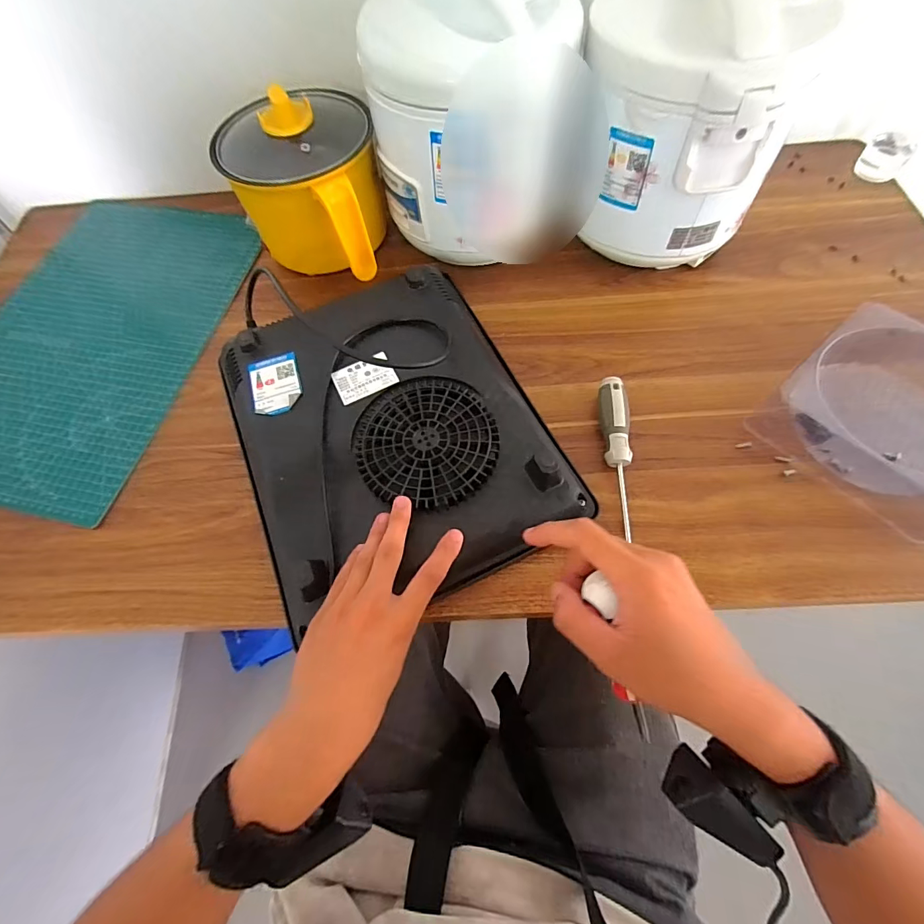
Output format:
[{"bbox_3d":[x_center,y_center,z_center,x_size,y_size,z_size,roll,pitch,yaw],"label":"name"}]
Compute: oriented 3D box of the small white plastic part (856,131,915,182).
[{"bbox_3d":[0.555,-0.399,0.582,0.053,0.040,0.049,36,71,19],"label":"small white plastic part"}]

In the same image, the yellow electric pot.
[{"bbox_3d":[-0.170,-0.309,0.507,0.159,0.137,0.199,-27,65,-9],"label":"yellow electric pot"}]

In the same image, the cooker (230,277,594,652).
[{"bbox_3d":[-0.067,-0.033,0.404,0.271,0.056,0.295,-24,65,-8],"label":"cooker"}]

